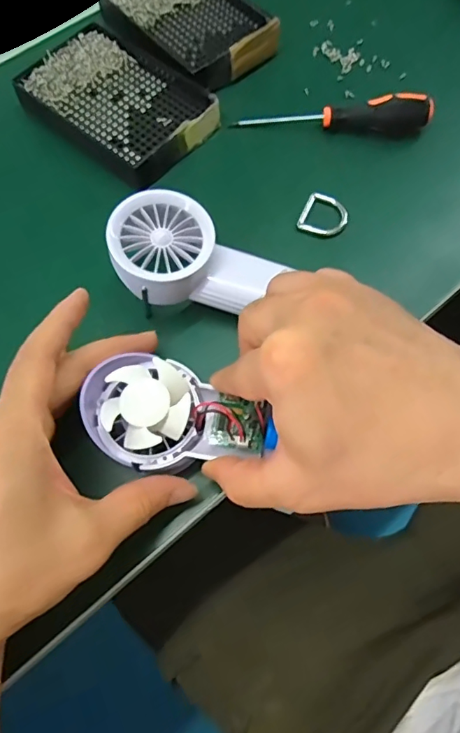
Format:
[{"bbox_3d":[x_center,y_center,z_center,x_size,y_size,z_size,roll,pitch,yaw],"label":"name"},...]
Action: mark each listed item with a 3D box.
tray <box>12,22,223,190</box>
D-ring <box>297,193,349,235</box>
[{"bbox_3d":[-0.086,-0.202,0.381,0.138,0.020,0.094,38,74,15],"label":"tray"},{"bbox_3d":[0.067,-0.106,0.352,0.032,0.007,0.030,21,75,4],"label":"D-ring"}]

